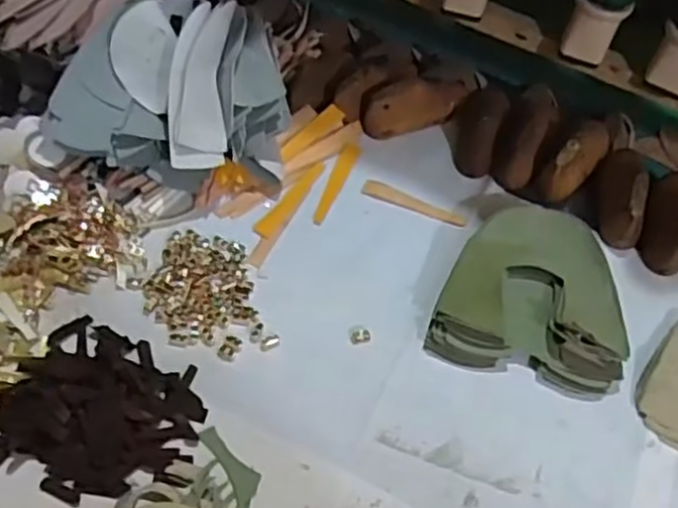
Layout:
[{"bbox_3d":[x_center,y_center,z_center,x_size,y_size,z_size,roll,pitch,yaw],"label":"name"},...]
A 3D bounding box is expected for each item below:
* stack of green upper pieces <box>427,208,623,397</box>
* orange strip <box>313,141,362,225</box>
[{"bbox_3d":[0.184,0.033,0.682,0.171,0.038,0.180,15,53,5],"label":"stack of green upper pieces"},{"bbox_3d":[-0.004,-0.077,0.771,0.020,0.005,0.118,19,54,8],"label":"orange strip"}]

